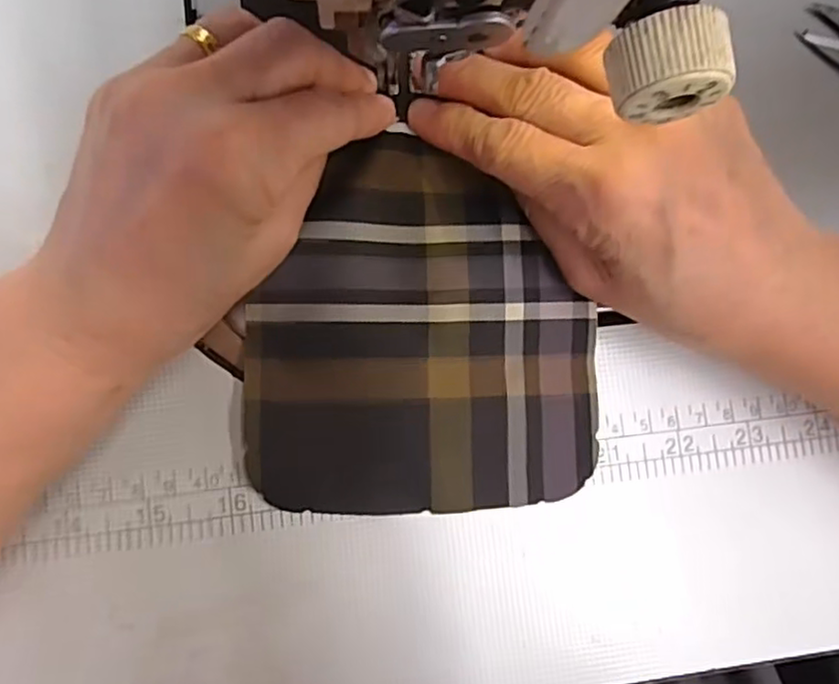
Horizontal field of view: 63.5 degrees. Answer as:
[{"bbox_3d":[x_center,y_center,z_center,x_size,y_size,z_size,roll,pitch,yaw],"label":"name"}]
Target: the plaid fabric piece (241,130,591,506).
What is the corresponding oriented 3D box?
[{"bbox_3d":[0.002,-0.005,0.228,0.114,0.006,0.120,1,86,-6],"label":"plaid fabric piece"}]

